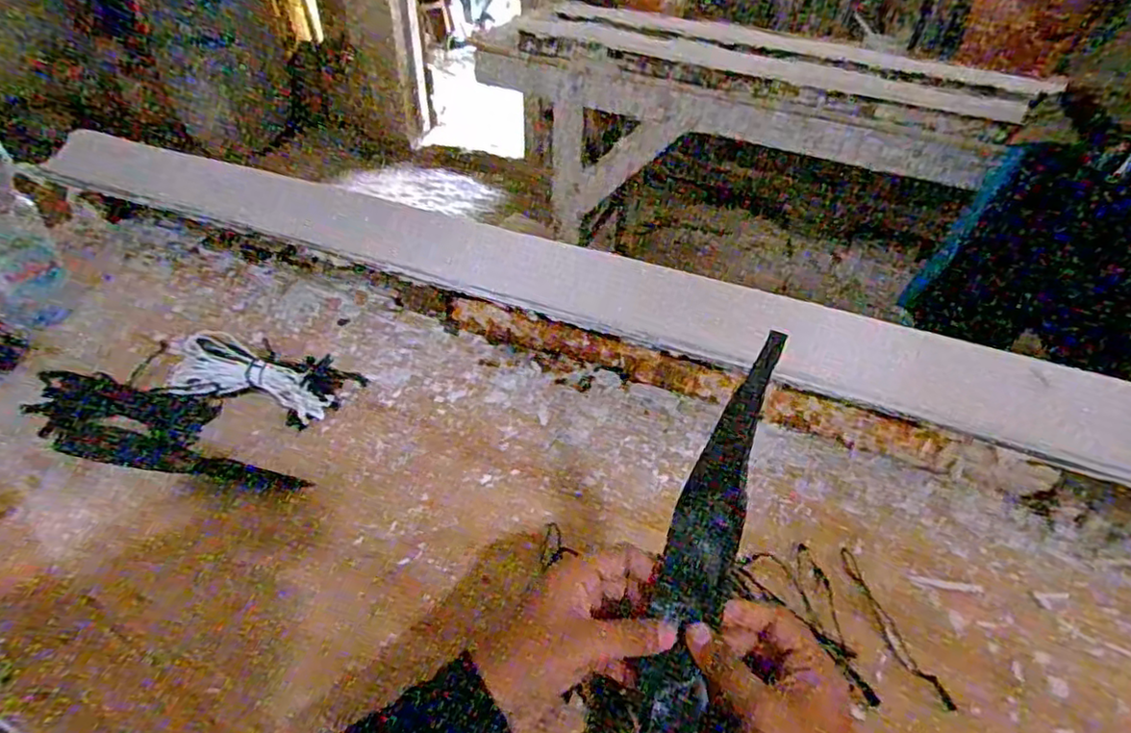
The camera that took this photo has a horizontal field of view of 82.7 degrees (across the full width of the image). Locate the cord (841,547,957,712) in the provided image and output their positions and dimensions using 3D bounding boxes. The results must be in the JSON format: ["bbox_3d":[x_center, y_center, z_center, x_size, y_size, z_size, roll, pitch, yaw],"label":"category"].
[{"bbox_3d":[0.223,0.178,0.446,0.018,0.004,0.118,-9,43,-13],"label":"cord"}]

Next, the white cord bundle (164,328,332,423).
[{"bbox_3d":[-0.271,0.013,0.568,0.134,0.054,0.057,8,42,5],"label":"white cord bundle"}]

